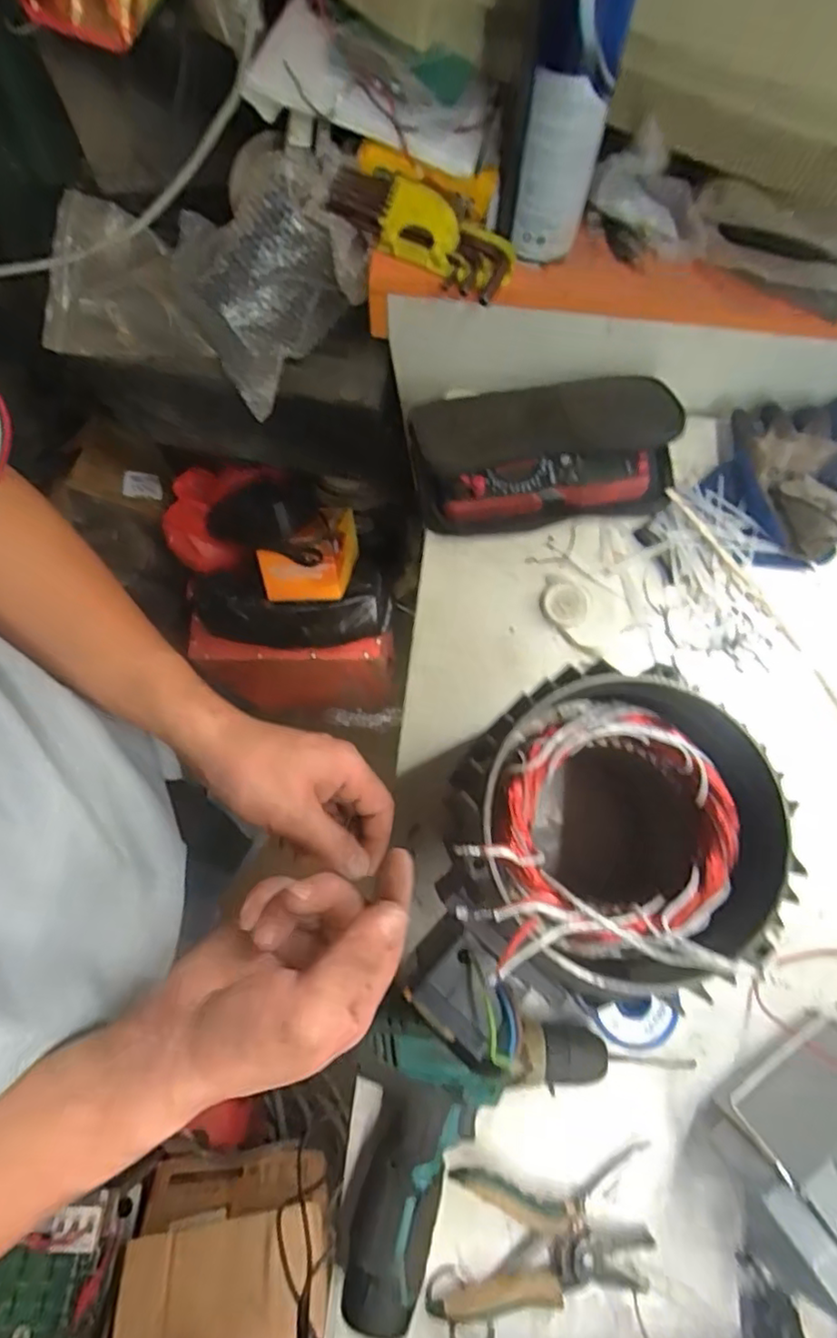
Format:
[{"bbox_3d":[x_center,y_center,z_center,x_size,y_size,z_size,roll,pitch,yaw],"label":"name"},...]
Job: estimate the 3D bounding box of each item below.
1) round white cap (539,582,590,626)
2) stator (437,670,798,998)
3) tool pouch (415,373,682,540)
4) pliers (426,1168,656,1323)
[{"bbox_3d":[0.133,-0.060,0.568,0.042,0.013,0.039,0,75,0],"label":"round white cap"},{"bbox_3d":[0.107,0.109,0.421,0.178,0.207,0.158,-9,76,-2],"label":"stator"},{"bbox_3d":[0.112,-0.203,0.571,0.234,0.066,0.134,-8,76,-2],"label":"tool pouch"},{"bbox_3d":[0.092,0.422,0.448,0.150,0.030,0.093,10,76,3],"label":"pliers"}]

